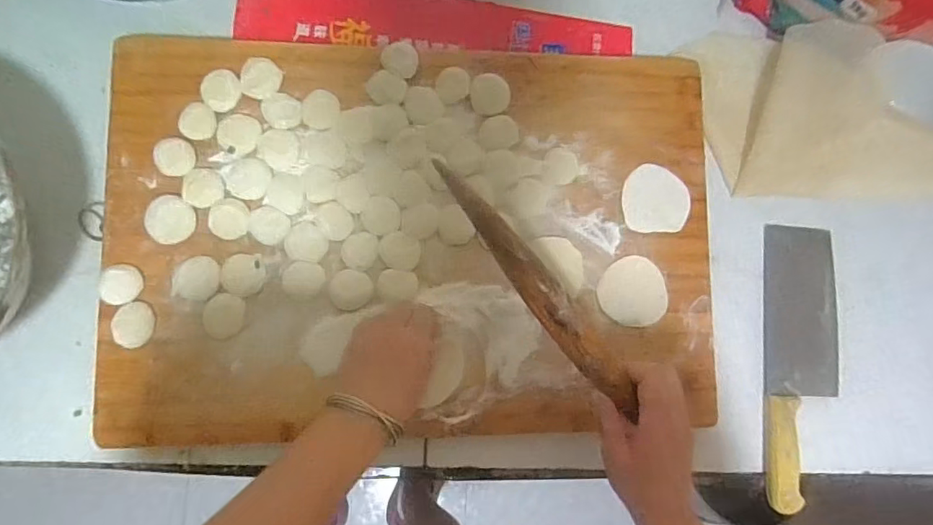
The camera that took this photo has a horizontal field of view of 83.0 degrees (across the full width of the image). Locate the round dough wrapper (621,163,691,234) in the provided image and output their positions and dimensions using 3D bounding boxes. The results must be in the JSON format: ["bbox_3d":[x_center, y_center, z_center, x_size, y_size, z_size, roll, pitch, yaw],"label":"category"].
[{"bbox_3d":[0.187,-0.063,0.520,0.066,0.004,0.066,-1,87,-7],"label":"round dough wrapper"}]

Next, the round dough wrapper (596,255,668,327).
[{"bbox_3d":[0.160,0.030,0.506,0.064,0.009,0.067,0,87,-7],"label":"round dough wrapper"}]

